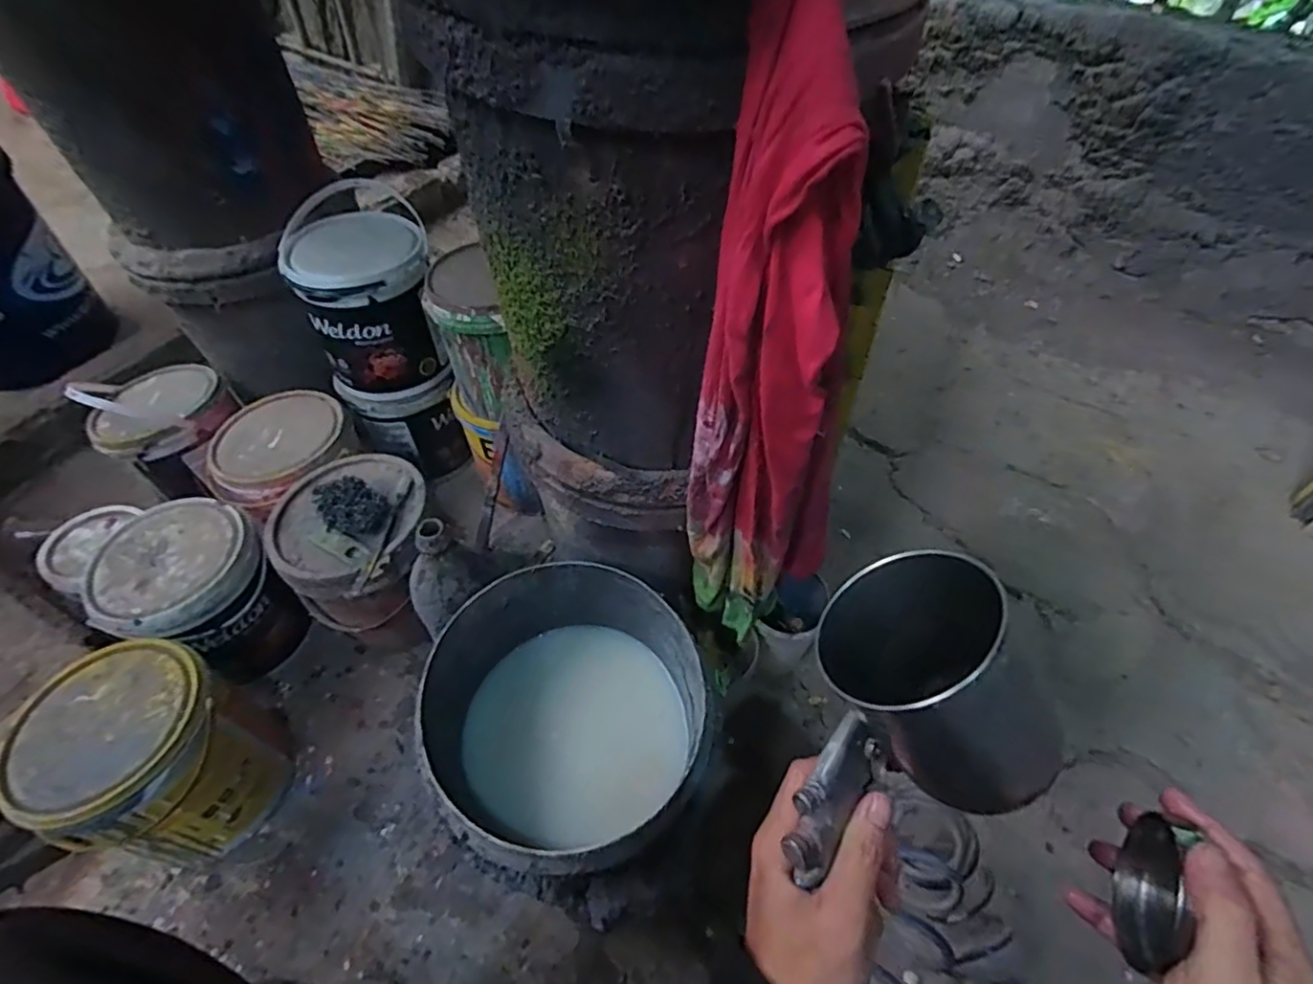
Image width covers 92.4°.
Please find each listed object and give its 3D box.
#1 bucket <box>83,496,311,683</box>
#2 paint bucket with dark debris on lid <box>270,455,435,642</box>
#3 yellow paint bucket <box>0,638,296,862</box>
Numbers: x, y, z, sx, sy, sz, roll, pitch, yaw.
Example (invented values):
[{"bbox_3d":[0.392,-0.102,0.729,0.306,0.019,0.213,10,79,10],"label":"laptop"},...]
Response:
[{"bbox_3d":[-0.563,0.135,0.794,0.162,0.194,0.168,-1,52,2],"label":"bucket"},{"bbox_3d":[-0.362,0.082,0.798,0.181,0.227,0.210,-34,58,-26],"label":"paint bucket with dark debris on lid"},{"bbox_3d":[-0.523,0.285,0.669,0.170,0.205,0.168,-1,52,2],"label":"yellow paint bucket"}]

